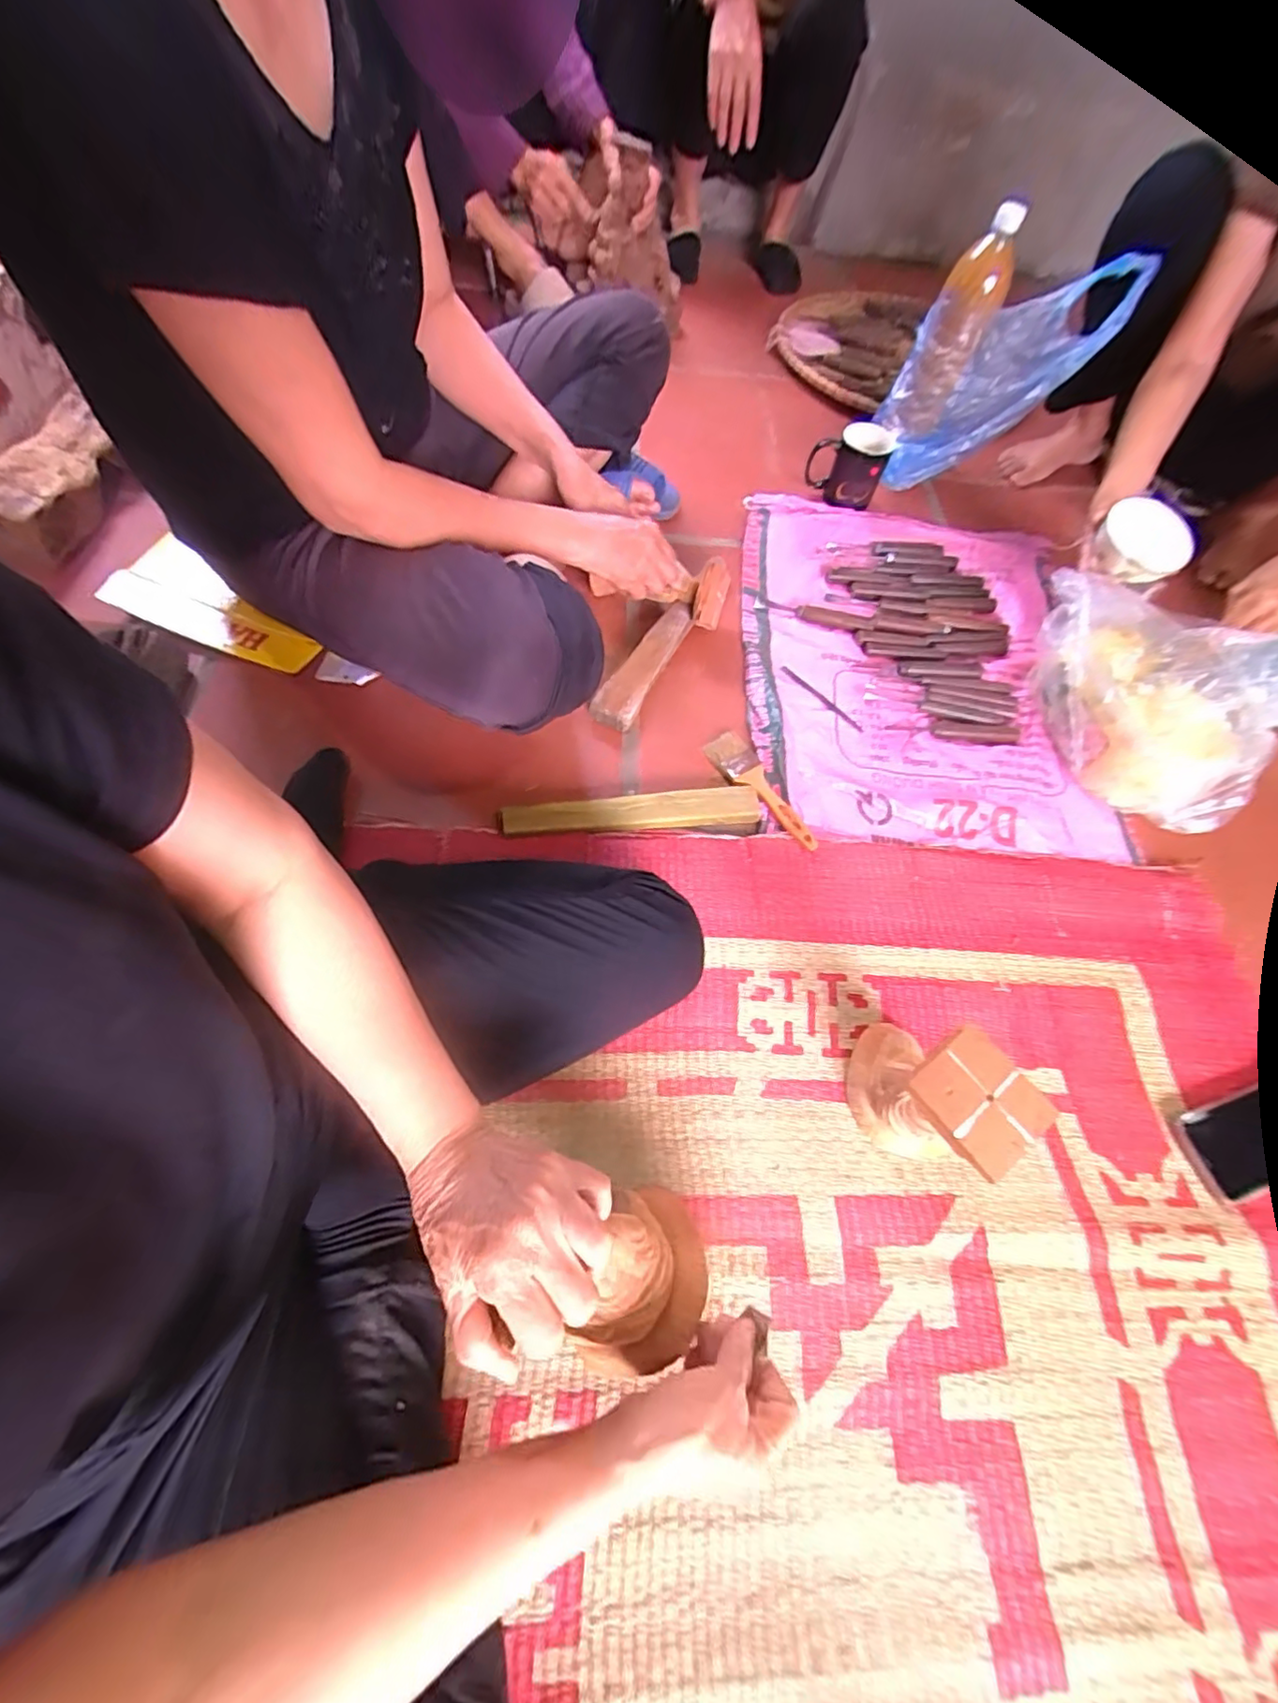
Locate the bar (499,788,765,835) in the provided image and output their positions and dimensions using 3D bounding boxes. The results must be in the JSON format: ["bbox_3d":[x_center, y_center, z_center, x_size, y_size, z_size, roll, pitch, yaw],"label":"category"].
[{"bbox_3d":[-0.007,-0.043,0.663,0.285,0.017,0.039,-5,62,-7],"label":"bar"}]

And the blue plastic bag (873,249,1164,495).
[{"bbox_3d":[0.507,-0.674,0.875,0.239,0.284,0.109,-1,62,-5],"label":"blue plastic bag"}]

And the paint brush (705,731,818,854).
[{"bbox_3d":[0.147,-0.074,0.695,0.046,0.009,0.180,-31,69,-19],"label":"paint brush"}]

